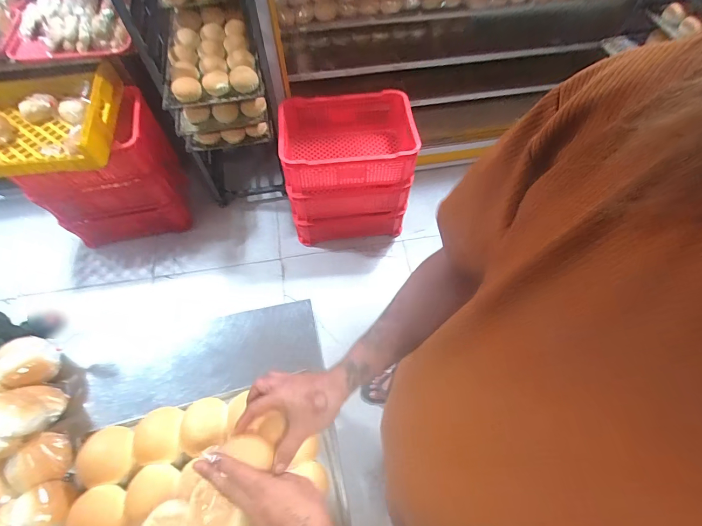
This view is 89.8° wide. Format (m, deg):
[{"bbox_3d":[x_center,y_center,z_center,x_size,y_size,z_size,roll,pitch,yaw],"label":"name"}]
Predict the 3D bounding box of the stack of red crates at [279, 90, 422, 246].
[{"bbox_3d":[0.003,-0.406,1.565,0.573,0.494,0.375,-4,61,-2],"label":"stack of red crates"}]

